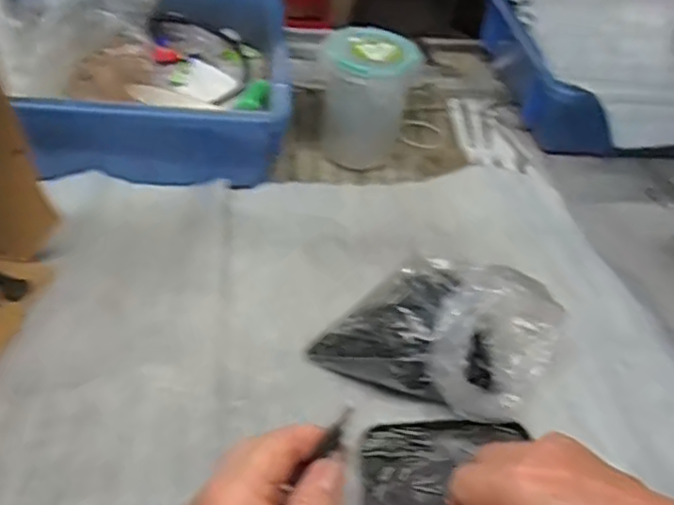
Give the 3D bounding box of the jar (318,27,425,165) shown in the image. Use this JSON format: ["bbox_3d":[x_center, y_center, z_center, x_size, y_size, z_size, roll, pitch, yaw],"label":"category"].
[{"bbox_3d":[0.026,-0.132,0.584,0.080,0.104,0.071,7,41,0],"label":"jar"}]

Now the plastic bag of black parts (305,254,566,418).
[{"bbox_3d":[0.064,0.043,0.408,0.138,0.075,0.090,19,42,14],"label":"plastic bag of black parts"}]

